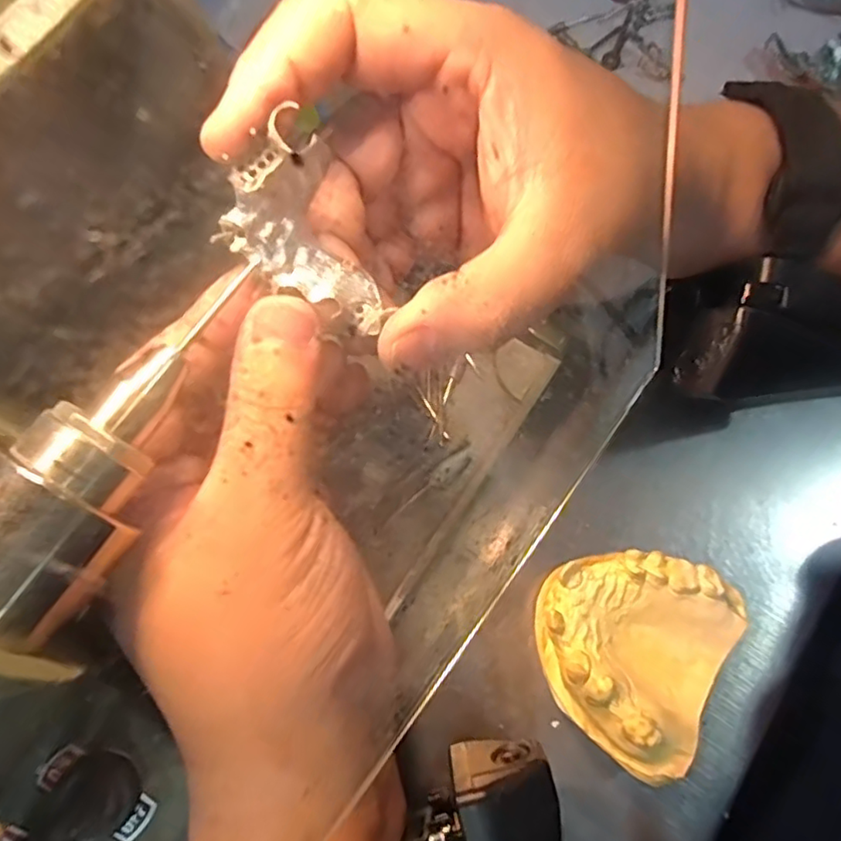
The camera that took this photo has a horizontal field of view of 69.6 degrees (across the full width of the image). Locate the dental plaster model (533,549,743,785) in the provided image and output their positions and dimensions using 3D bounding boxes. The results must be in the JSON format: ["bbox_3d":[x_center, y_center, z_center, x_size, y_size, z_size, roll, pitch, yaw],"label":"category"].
[{"bbox_3d":[0.073,0.078,0.217,0.064,0.036,0.069,34,76,10],"label":"dental plaster model"}]

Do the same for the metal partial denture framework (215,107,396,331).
[{"bbox_3d":[-0.025,-0.048,0.154,0.045,0.016,0.030,27,102,-25],"label":"metal partial denture framework"}]

